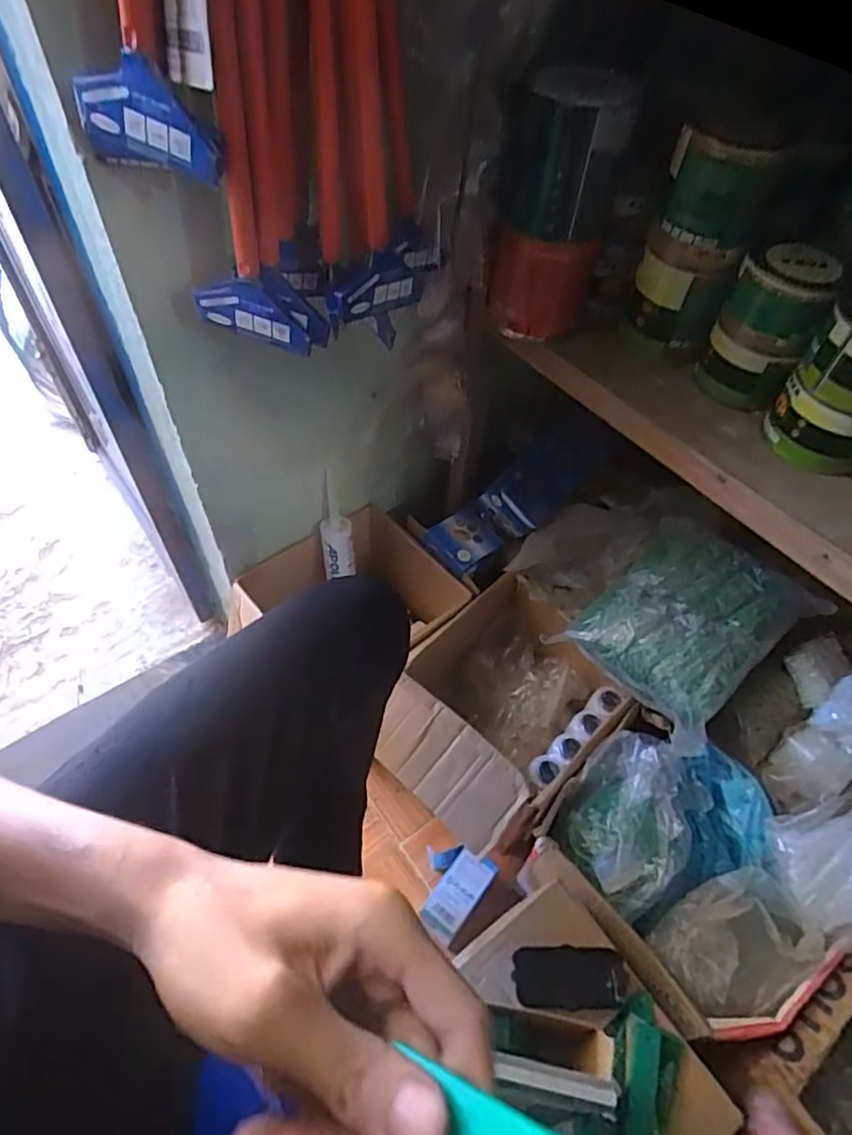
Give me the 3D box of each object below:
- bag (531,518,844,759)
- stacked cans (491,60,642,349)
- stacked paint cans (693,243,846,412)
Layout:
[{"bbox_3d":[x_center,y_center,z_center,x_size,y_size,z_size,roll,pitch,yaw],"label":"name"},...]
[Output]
[{"bbox_3d":[0.334,0.073,0.795,0.259,0.080,0.219,-48,61,-3],"label":"bag"},{"bbox_3d":[0.134,-0.365,0.651,0.114,0.235,0.095,10,53,4],"label":"stacked cans"},{"bbox_3d":[0.349,-0.246,0.643,0.086,0.142,0.088,22,54,13],"label":"stacked paint cans"}]

